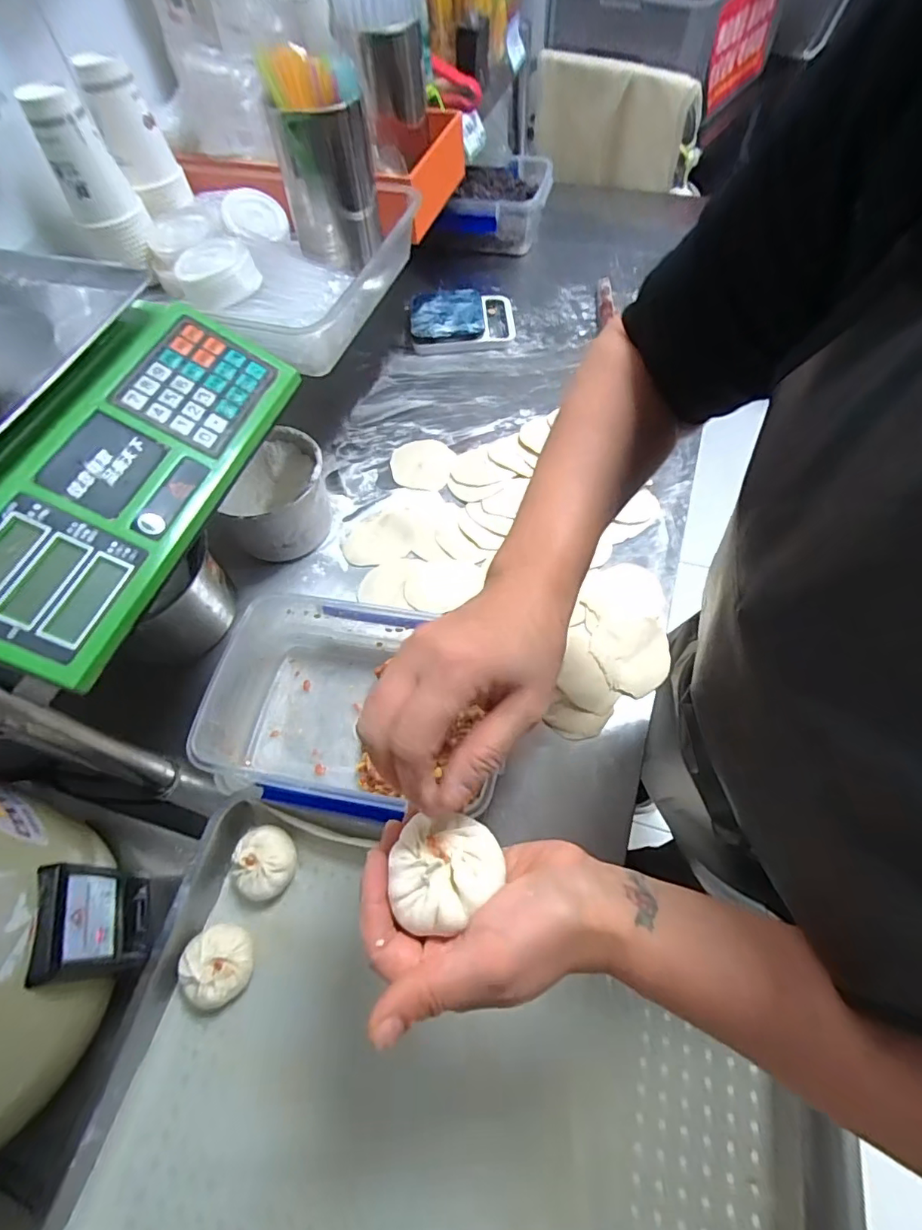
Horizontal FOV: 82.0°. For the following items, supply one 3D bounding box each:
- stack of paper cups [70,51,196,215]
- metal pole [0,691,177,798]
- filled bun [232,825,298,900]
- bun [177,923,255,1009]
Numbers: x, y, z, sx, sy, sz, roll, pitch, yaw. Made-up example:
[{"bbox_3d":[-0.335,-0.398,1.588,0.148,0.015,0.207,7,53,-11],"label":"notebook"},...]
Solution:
[{"bbox_3d":[-0.362,-0.534,0.592,0.064,0.123,0.059,-27,63,-11],"label":"stack of paper cups"},{"bbox_3d":[-0.343,0.118,0.481,0.028,0.268,0.030,-37,65,-15],"label":"metal pole"},{"bbox_3d":[-0.193,0.247,0.531,0.059,0.040,0.060,-1,60,2],"label":"filled bun"},{"bbox_3d":[-0.223,0.322,0.490,0.060,0.045,0.059,-2,61,3],"label":"bun"}]

